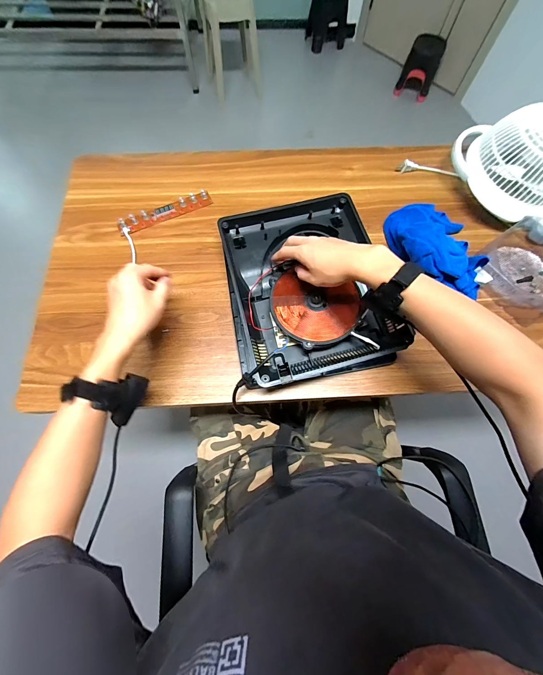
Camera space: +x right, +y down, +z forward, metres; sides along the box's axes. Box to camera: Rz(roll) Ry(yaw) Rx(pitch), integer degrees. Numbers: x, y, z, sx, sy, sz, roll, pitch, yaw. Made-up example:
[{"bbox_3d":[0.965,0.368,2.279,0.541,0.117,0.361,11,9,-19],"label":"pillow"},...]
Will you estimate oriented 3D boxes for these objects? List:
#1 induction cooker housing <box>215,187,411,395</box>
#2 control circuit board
[{"bbox_3d":[0.061,-0.103,0.537,0.278,0.059,0.351,-12,71,-6],"label":"induction cooker housing"},{"bbox_3d":[-0.227,-0.268,0.616,0.202,0.013,0.037,-24,73,-10],"label":"control circuit board"}]

